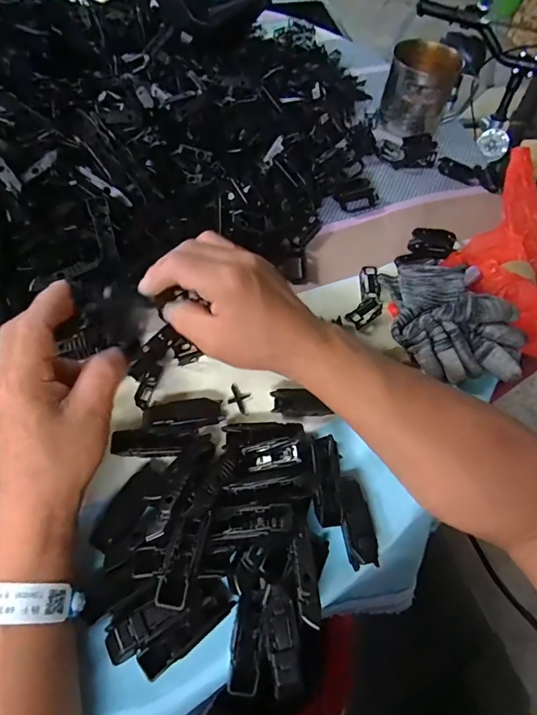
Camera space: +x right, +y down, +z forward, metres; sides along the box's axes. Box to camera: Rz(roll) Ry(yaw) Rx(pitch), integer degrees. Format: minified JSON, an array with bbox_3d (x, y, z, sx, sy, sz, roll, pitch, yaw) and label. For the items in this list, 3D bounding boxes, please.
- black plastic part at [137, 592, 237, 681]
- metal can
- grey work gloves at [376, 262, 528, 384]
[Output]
[{"bbox_3d":[-0.053,0.182,0.295,0.066,0.018,0.019,-34,67,-22],"label":"black plastic part"},{"bbox_3d":[0.203,-0.365,0.602,0.087,0.090,0.096,15,59,5],"label":"metal can"},{"bbox_3d":[0.172,-0.041,0.411,0.111,0.039,0.124,5,58,-2],"label":"grey work gloves"}]

